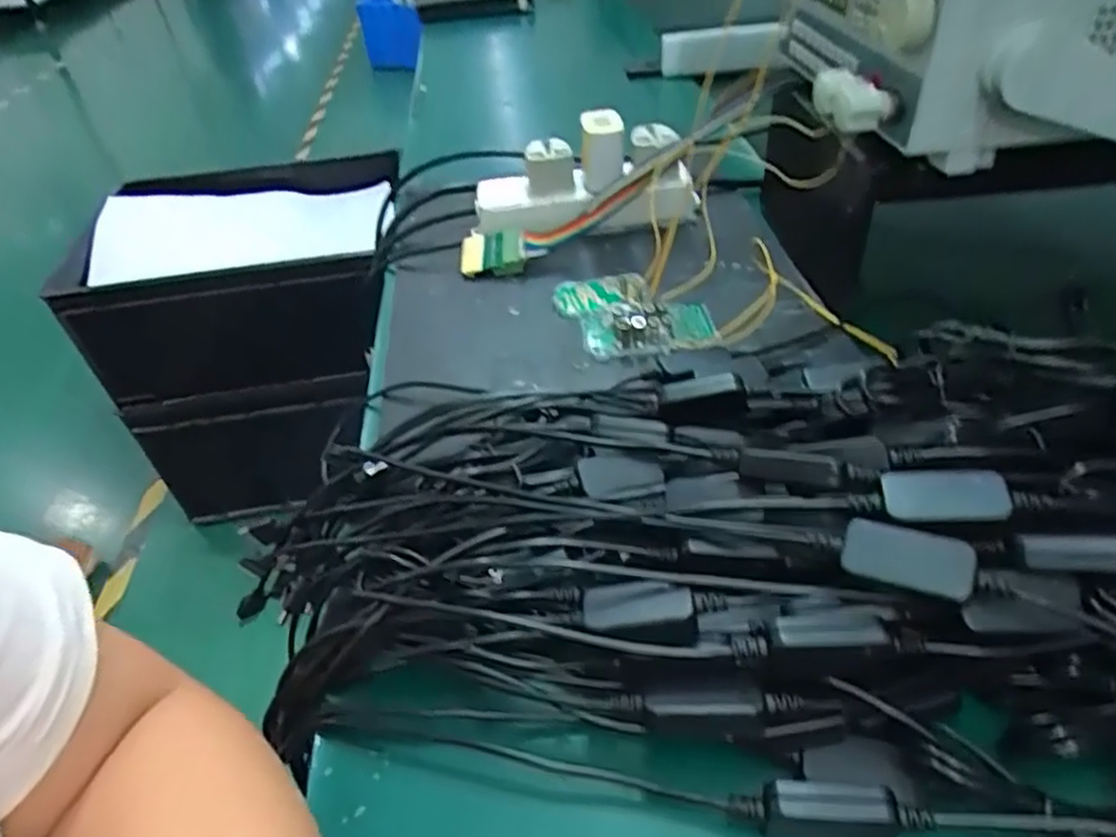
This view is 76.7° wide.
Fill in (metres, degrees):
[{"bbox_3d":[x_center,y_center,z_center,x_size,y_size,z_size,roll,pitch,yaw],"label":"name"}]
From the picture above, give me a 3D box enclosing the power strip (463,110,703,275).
[{"bbox_3d":[0.007,-0.184,0.551,0.192,0.076,0.107,-19,44,-14],"label":"power strip"}]

